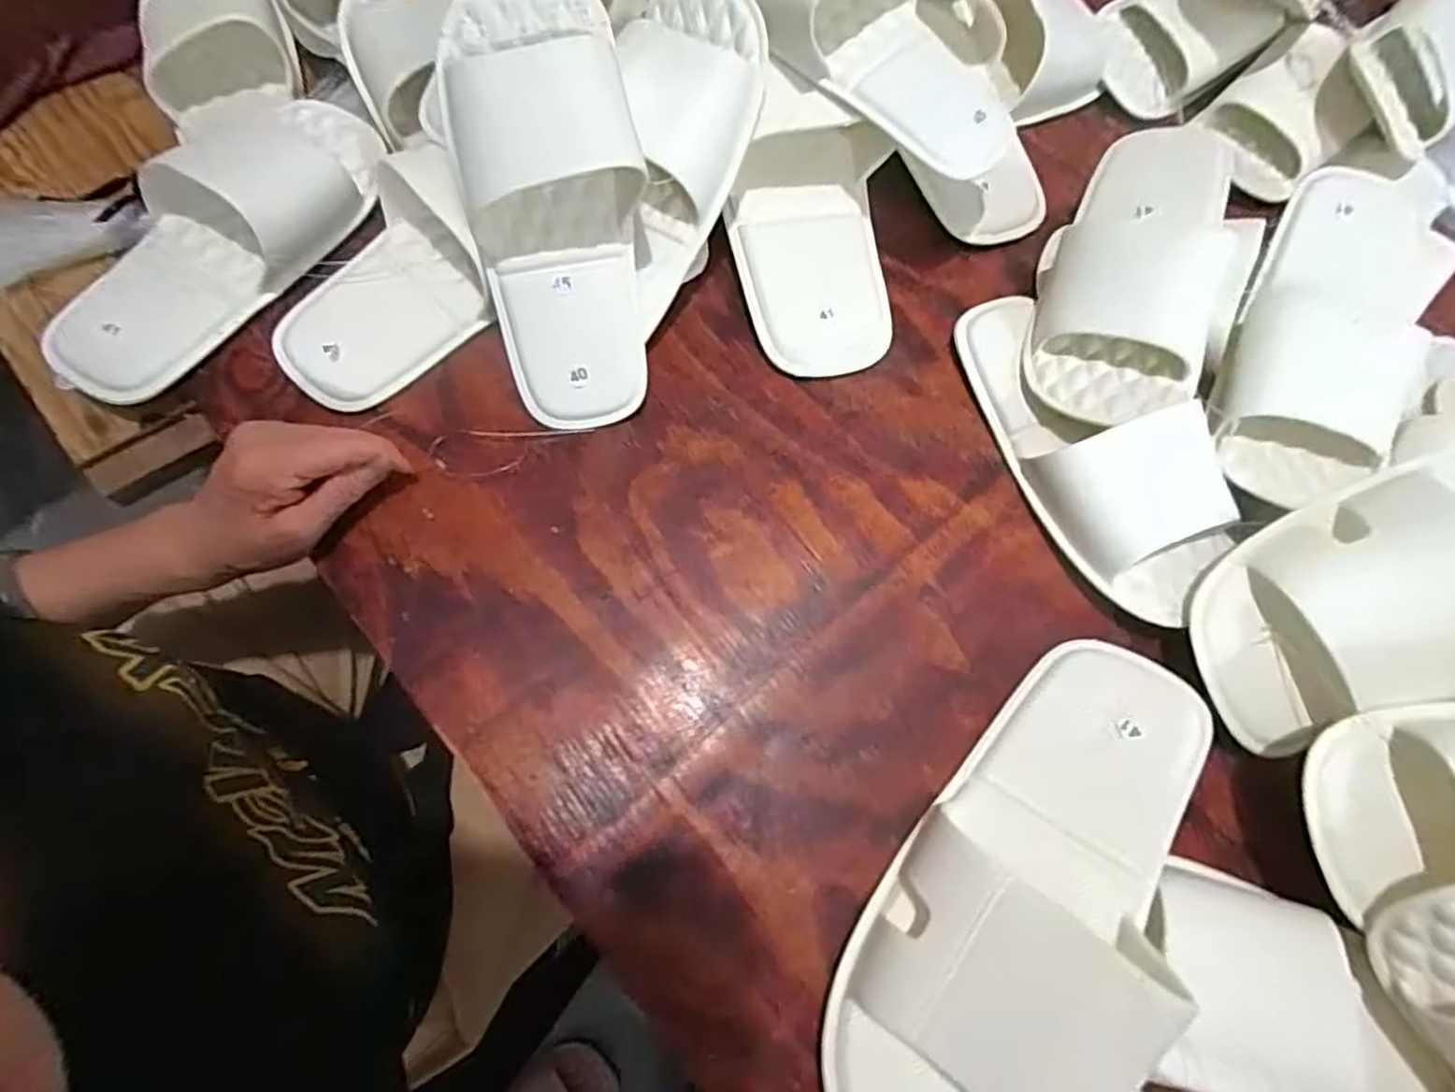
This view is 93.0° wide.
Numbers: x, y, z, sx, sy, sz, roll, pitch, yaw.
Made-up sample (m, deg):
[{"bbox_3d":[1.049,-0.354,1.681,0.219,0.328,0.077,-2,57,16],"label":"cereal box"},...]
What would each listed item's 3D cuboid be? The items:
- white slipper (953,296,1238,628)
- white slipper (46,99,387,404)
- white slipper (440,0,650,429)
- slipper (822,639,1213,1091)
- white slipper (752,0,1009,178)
[{"bbox_3d":[0.219,-0.065,0.412,0.094,0.053,0.226,-19,73,-9],"label":"white slipper"},{"bbox_3d":[-0.313,-0.188,0.419,0.111,0.053,0.231,35,73,8],"label":"white slipper"},{"bbox_3d":[-0.099,-0.185,0.390,0.102,0.054,0.226,-7,105,-2],"label":"white slipper"},{"bbox_3d":[0.140,0.157,0.316,0.101,0.073,0.275,32,73,7],"label":"slipper"},{"bbox_3d":[0.080,-0.313,0.400,0.223,0.059,0.085,41,74,-5],"label":"white slipper"}]

